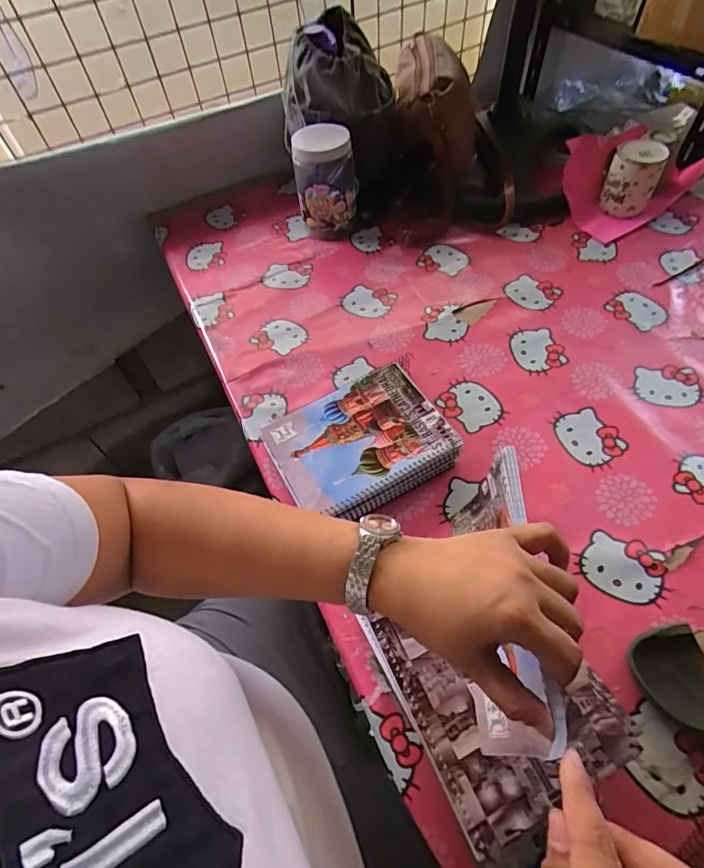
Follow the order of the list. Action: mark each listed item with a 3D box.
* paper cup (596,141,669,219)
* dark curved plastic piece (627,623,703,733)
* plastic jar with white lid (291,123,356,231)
[{"bbox_3d":[0.488,-0.444,0.811,0.082,0.100,0.081,23,61,19],"label":"paper cup"},{"bbox_3d":[0.295,0.227,0.429,0.061,0.029,0.086,-5,56,2],"label":"dark curved plastic piece"},{"bbox_3d":[-0.048,-0.454,0.835,0.102,0.168,0.102,-2,56,3],"label":"plastic jar with white lid"}]

